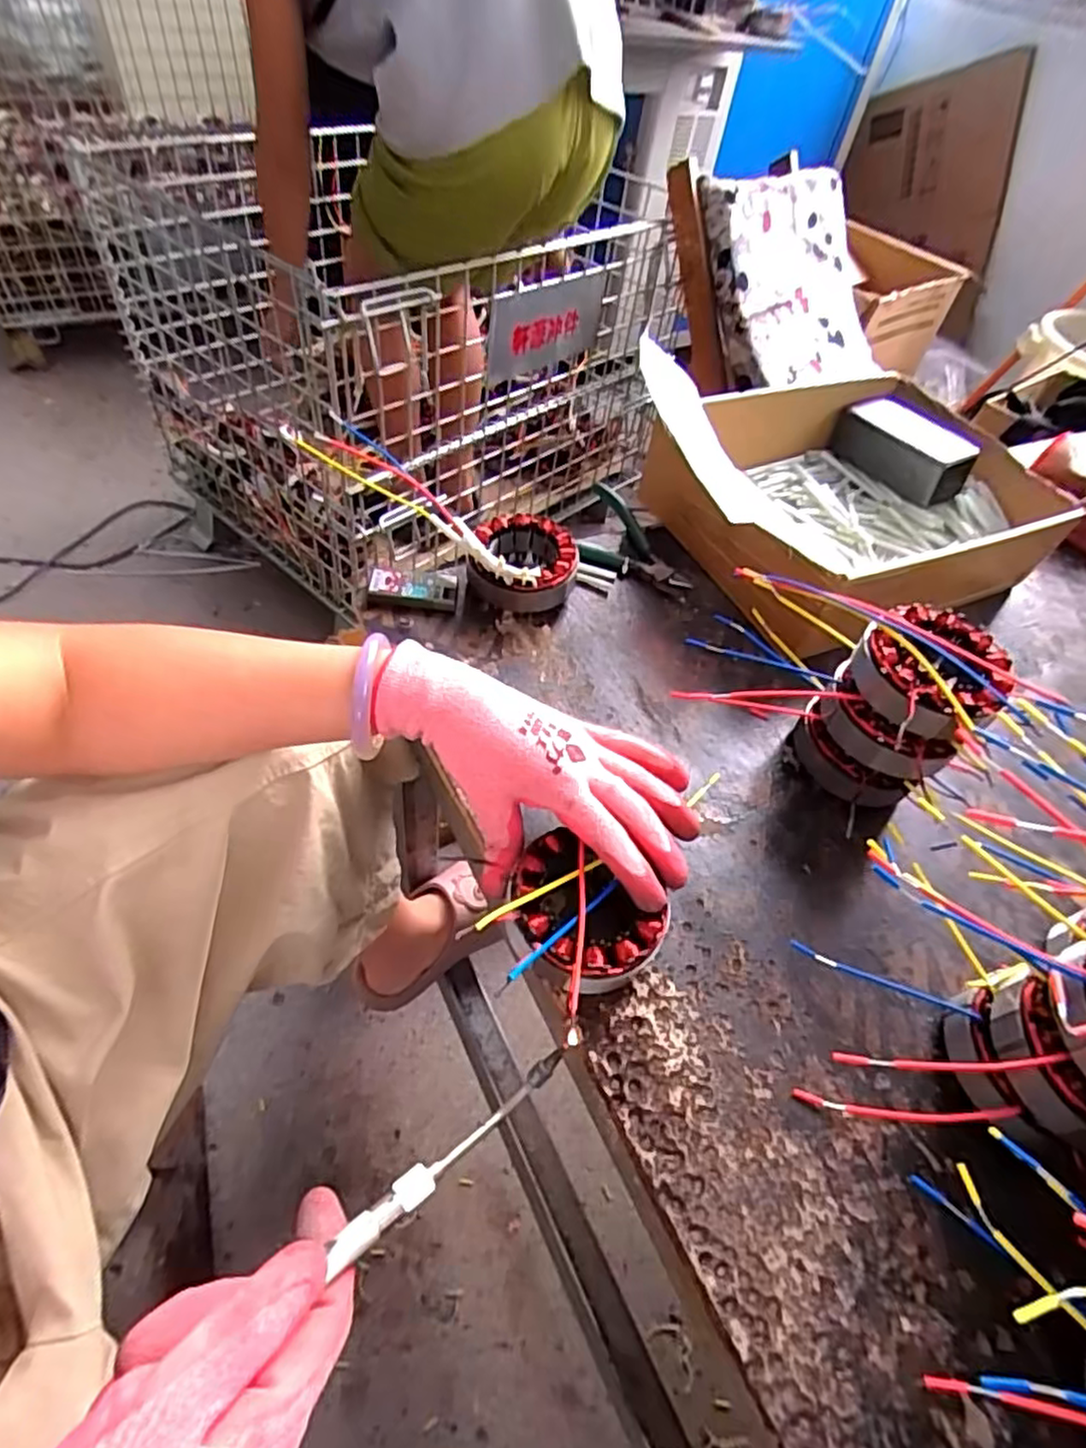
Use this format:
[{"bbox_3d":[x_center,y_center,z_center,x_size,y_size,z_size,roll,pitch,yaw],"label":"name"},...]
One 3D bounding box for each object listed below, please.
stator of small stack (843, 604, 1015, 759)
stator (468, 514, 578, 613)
[{"bbox_3d":[0.234,-0.026,0.428,0.083,0.049,0.092,39,56,21],"label":"stator of small stack"},{"bbox_3d":[-0.016,-0.128,0.554,0.083,0.046,0.084,9,51,-2],"label":"stator"}]

